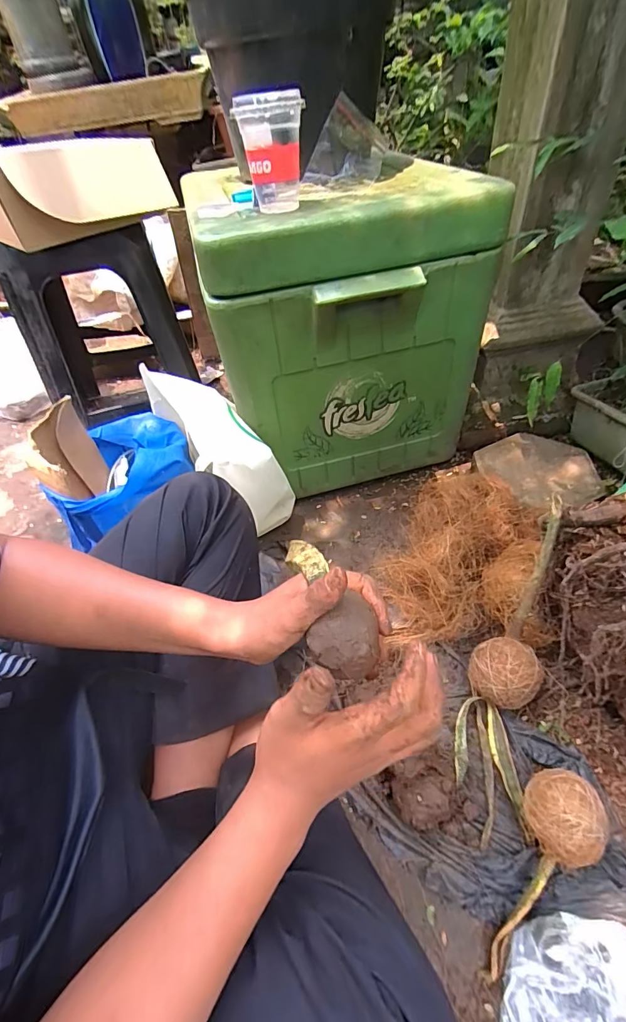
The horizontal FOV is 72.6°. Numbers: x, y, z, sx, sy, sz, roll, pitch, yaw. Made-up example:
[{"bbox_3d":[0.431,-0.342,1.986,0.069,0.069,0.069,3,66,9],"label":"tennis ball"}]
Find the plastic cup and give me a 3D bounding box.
[{"bbox_3d":[-0.053,-0.460,0.552,0.079,0.122,0.093,-13,47,-5],"label":"plastic cup"}]

